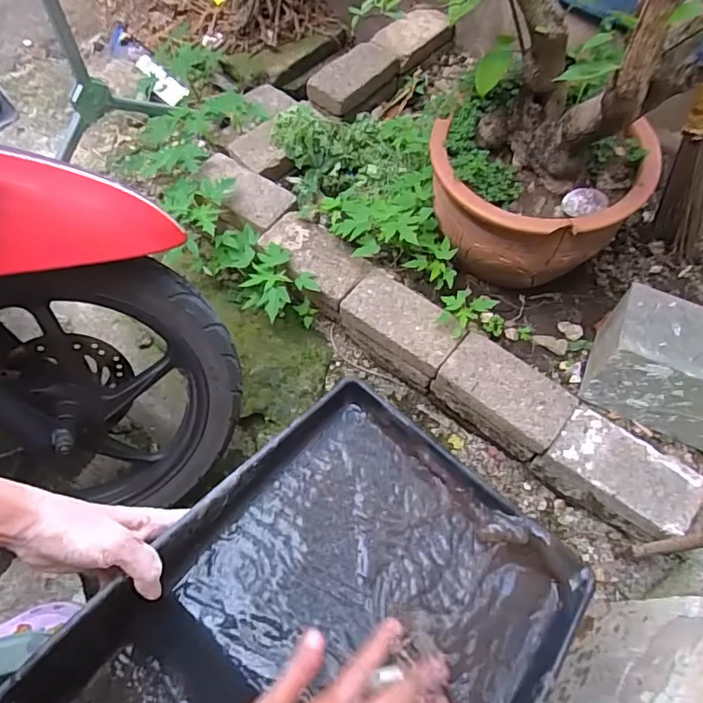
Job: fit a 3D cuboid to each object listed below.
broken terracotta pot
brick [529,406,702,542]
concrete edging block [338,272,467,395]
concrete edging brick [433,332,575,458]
[{"bbox_3d":[0.300,-0.242,0.902,0.356,0.210,0.206,12,64,7],"label":"broken terracotta pot"},{"bbox_3d":[0.416,0.195,0.816,0.208,0.112,0.113,34,68,17],"label":"brick"},{"bbox_3d":[0.091,-0.034,0.953,0.207,0.124,0.110,40,70,19],"label":"concrete edging block"},{"bbox_3d":[0.257,0.079,0.888,0.208,0.106,0.112,38,70,18],"label":"concrete edging brick"}]

